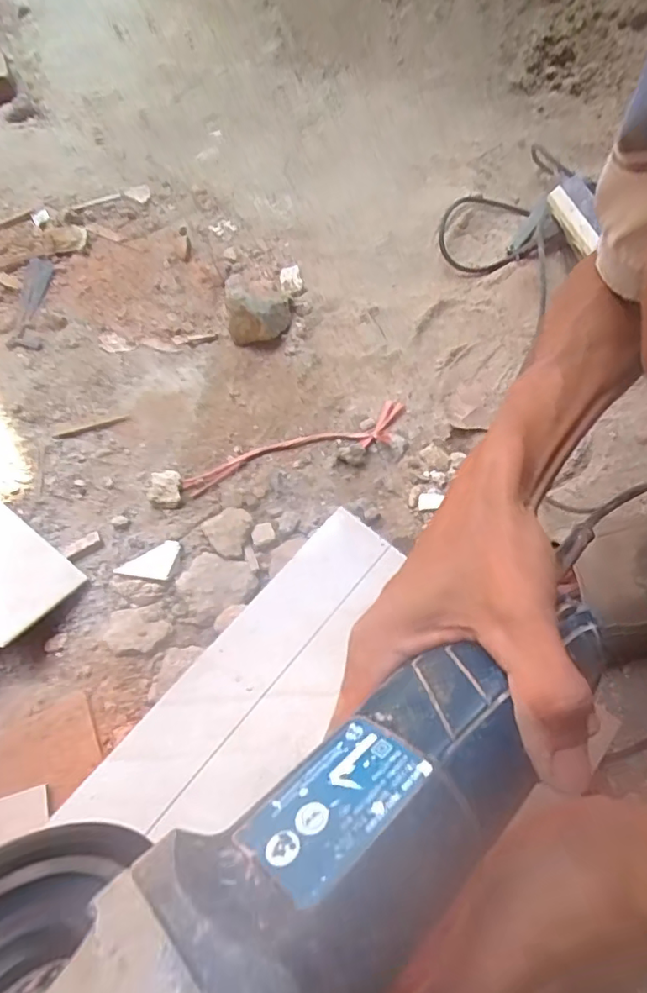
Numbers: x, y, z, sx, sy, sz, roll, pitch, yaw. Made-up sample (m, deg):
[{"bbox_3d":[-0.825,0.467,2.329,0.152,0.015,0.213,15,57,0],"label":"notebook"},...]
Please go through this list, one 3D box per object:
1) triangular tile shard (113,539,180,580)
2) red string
[{"bbox_3d":[-0.177,0.063,0.557,0.054,0.014,0.043,9,64,3],"label":"triangular tile shard"},{"bbox_3d":[-0.026,-0.050,0.602,0.257,0.009,0.045,-20,66,-11],"label":"red string"}]

